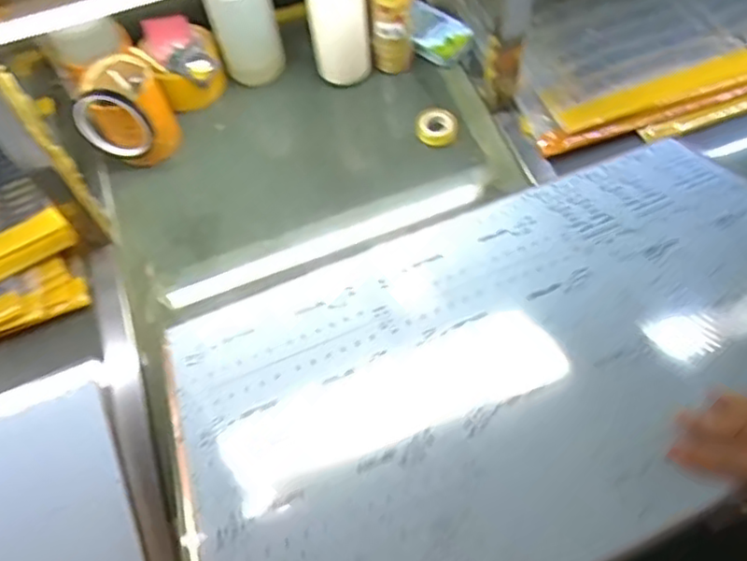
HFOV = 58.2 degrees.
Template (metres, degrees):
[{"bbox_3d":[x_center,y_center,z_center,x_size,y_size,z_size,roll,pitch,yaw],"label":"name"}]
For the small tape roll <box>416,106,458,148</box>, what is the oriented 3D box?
[{"bbox_3d":[0.078,-0.194,0.842,0.050,0.023,0.049,-1,60,3],"label":"small tape roll"}]

